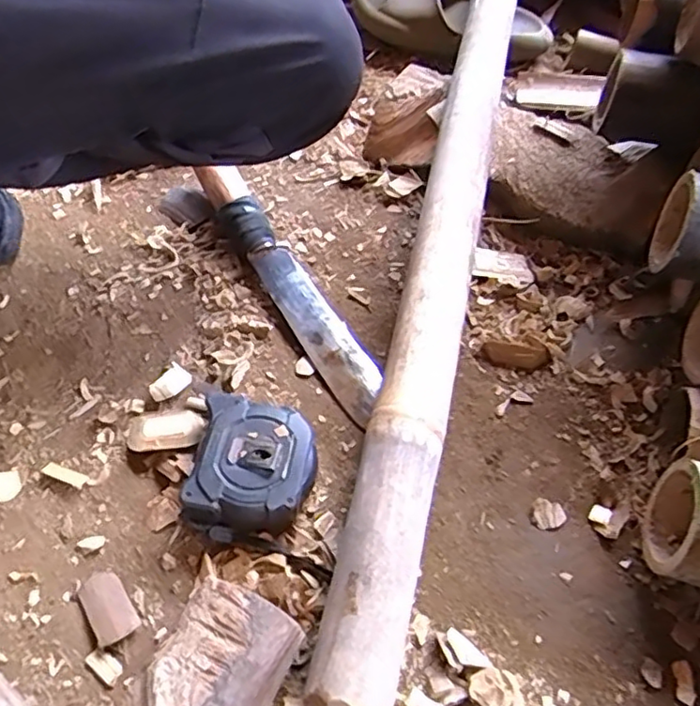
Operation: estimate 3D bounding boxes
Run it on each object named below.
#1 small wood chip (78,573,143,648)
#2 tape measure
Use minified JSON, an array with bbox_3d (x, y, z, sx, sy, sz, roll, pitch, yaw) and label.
[{"bbox_3d":[-0.150,0.155,0.384,0.025,0.008,0.046,-29,60,-23],"label":"small wood chip"},{"bbox_3d":[-0.065,0.079,0.419,0.081,0.039,0.090,10,53,4],"label":"tape measure"}]

